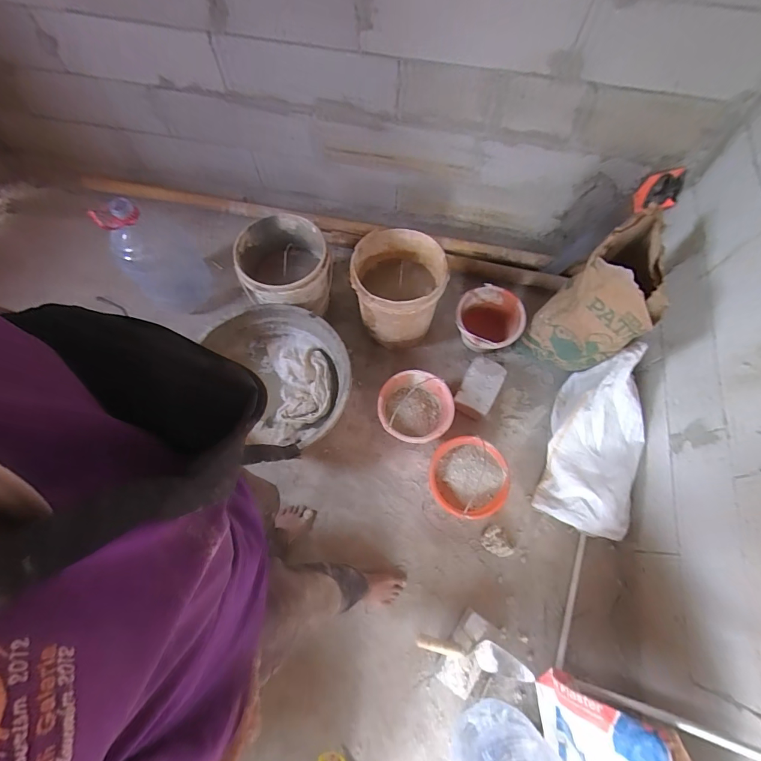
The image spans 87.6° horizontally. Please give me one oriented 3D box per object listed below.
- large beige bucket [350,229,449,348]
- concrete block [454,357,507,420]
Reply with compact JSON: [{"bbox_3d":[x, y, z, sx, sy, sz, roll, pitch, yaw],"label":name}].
[{"bbox_3d":[0.052,-0.286,1.364,0.282,0.375,0.260,0,68,-1],"label":"large beige bucket"},{"bbox_3d":[0.333,0.019,1.339,0.123,0.067,0.194,26,70,9],"label":"concrete block"}]

